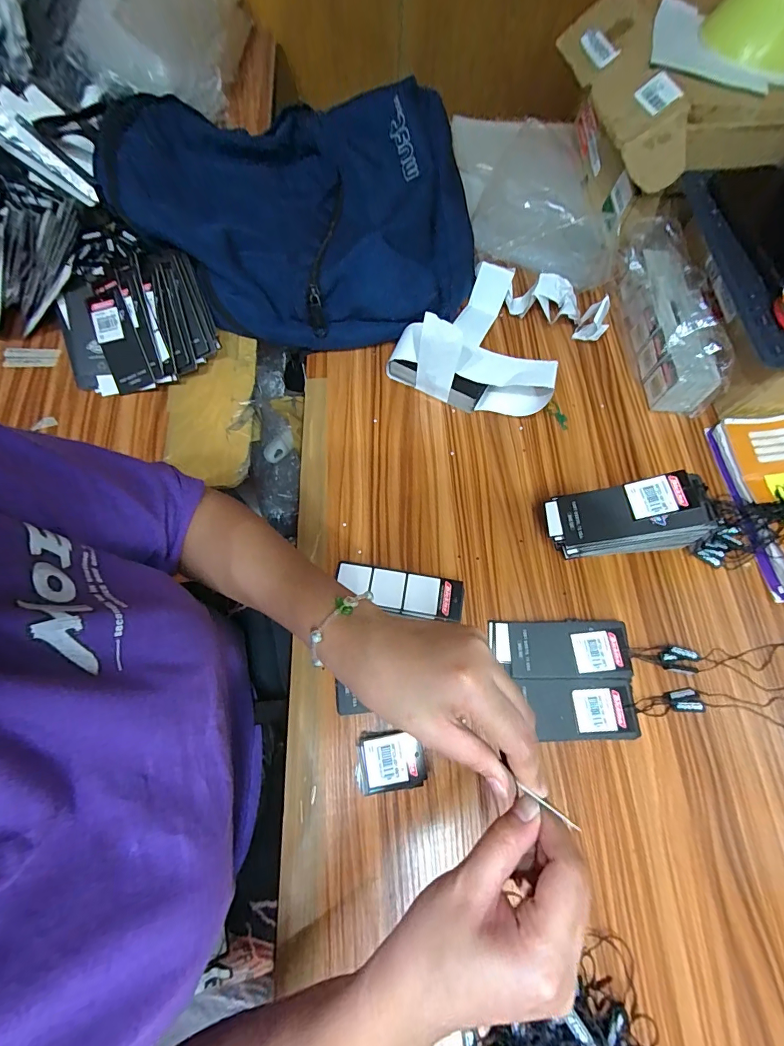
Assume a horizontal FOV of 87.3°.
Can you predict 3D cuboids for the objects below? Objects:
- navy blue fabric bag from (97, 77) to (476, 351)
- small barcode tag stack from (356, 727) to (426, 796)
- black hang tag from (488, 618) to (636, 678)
[{"bbox_3d":[-0.113,-0.381,0.503,0.434,0.112,0.318,9,70,2],"label":"navy blue fabric bag"},{"bbox_3d":[-0.001,0.201,0.348,0.055,0.016,0.044,-4,70,-3],"label":"small barcode tag stack"},{"bbox_3d":[0.156,0.117,0.381,0.124,0.009,0.051,0,70,-1],"label":"black hang tag"}]

